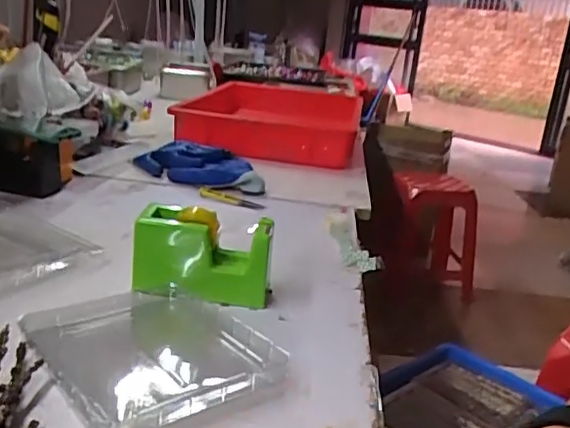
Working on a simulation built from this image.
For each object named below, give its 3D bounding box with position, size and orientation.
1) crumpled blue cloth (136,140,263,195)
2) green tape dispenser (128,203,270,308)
[{"bbox_3d":[-0.133,-0.076,0.963,0.226,0.042,0.106,16,20,28],"label":"crumpled blue cloth"},{"bbox_3d":[-0.078,0.038,0.588,0.132,0.079,0.049,7,19,0],"label":"green tape dispenser"}]

